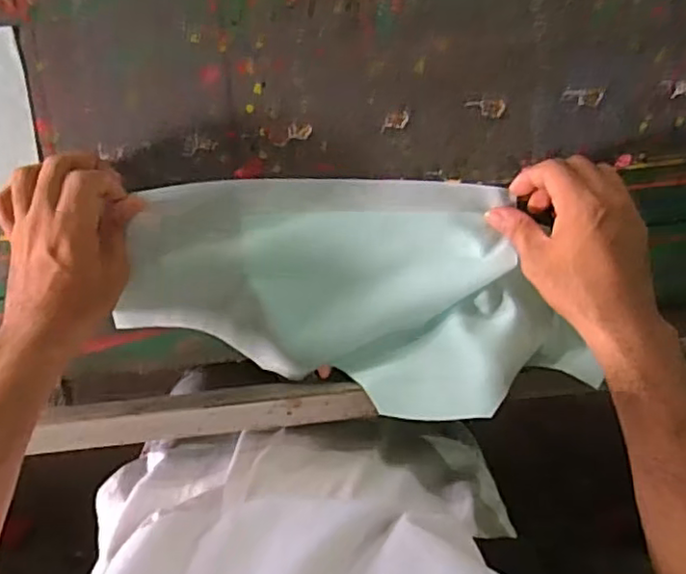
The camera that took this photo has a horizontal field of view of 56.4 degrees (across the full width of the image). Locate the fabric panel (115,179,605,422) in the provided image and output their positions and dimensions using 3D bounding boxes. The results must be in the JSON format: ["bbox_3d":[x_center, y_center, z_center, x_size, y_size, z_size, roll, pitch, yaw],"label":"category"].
[{"bbox_3d":[0.010,-0.001,0.491,0.371,0.065,0.170,12,99,2],"label":"fabric panel"}]

